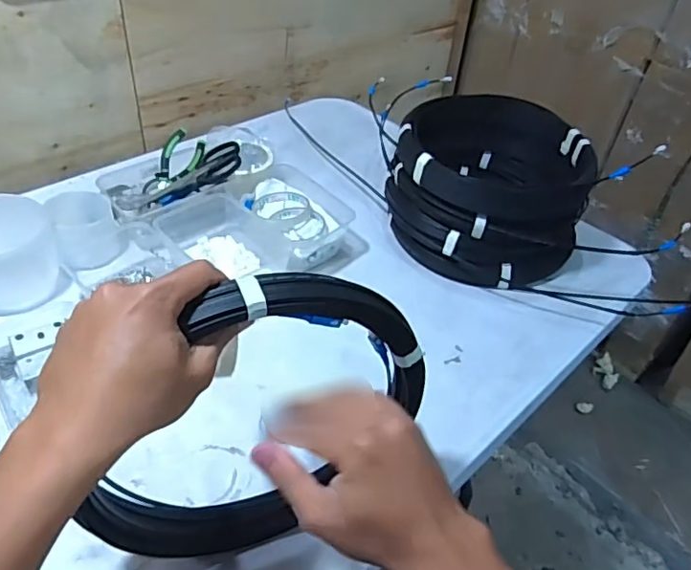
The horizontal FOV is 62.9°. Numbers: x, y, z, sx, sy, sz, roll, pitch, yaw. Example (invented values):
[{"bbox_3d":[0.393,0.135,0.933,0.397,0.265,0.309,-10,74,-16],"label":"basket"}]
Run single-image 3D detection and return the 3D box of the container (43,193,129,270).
[{"bbox_3d":[-0.348,-0.073,0.771,0.088,0.082,0.084,4,41,-3],"label":"container"}]

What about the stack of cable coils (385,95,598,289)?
[{"bbox_3d":[0.214,-0.151,0.861,0.275,0.163,0.302,11,41,5],"label":"stack of cable coils"}]

